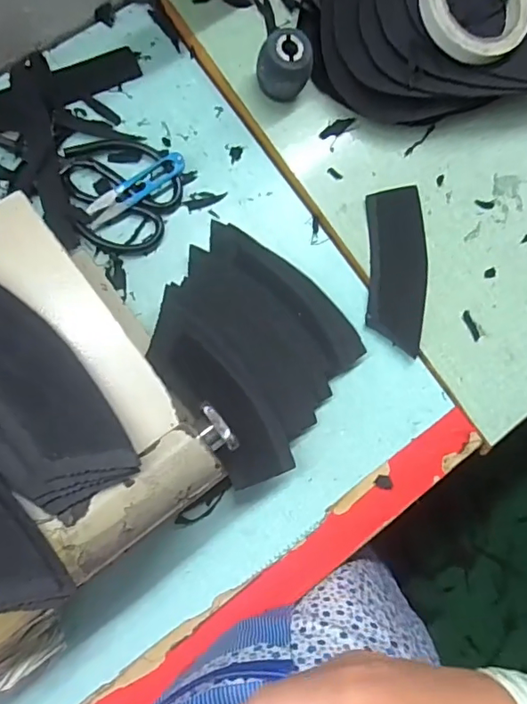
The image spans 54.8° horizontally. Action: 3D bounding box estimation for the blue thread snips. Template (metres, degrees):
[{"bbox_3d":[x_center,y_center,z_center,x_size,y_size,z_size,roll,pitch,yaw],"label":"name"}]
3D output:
[{"bbox_3d":[-0.117,-0.149,0.459,0.101,0.009,0.021,-36,91,-9],"label":"blue thread snips"}]

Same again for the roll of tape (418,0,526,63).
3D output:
[{"bbox_3d":[0.192,-0.314,0.455,0.102,0.020,0.100,1,85,-8],"label":"roll of tape"}]

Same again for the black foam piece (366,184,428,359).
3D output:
[{"bbox_3d":[0.129,-0.078,0.486,0.058,0.005,0.156,1,85,-8],"label":"black foam piece"}]

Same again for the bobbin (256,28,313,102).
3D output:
[{"bbox_3d":[0.017,-0.255,0.459,0.046,0.050,0.042,1,85,-8],"label":"bobbin"}]

